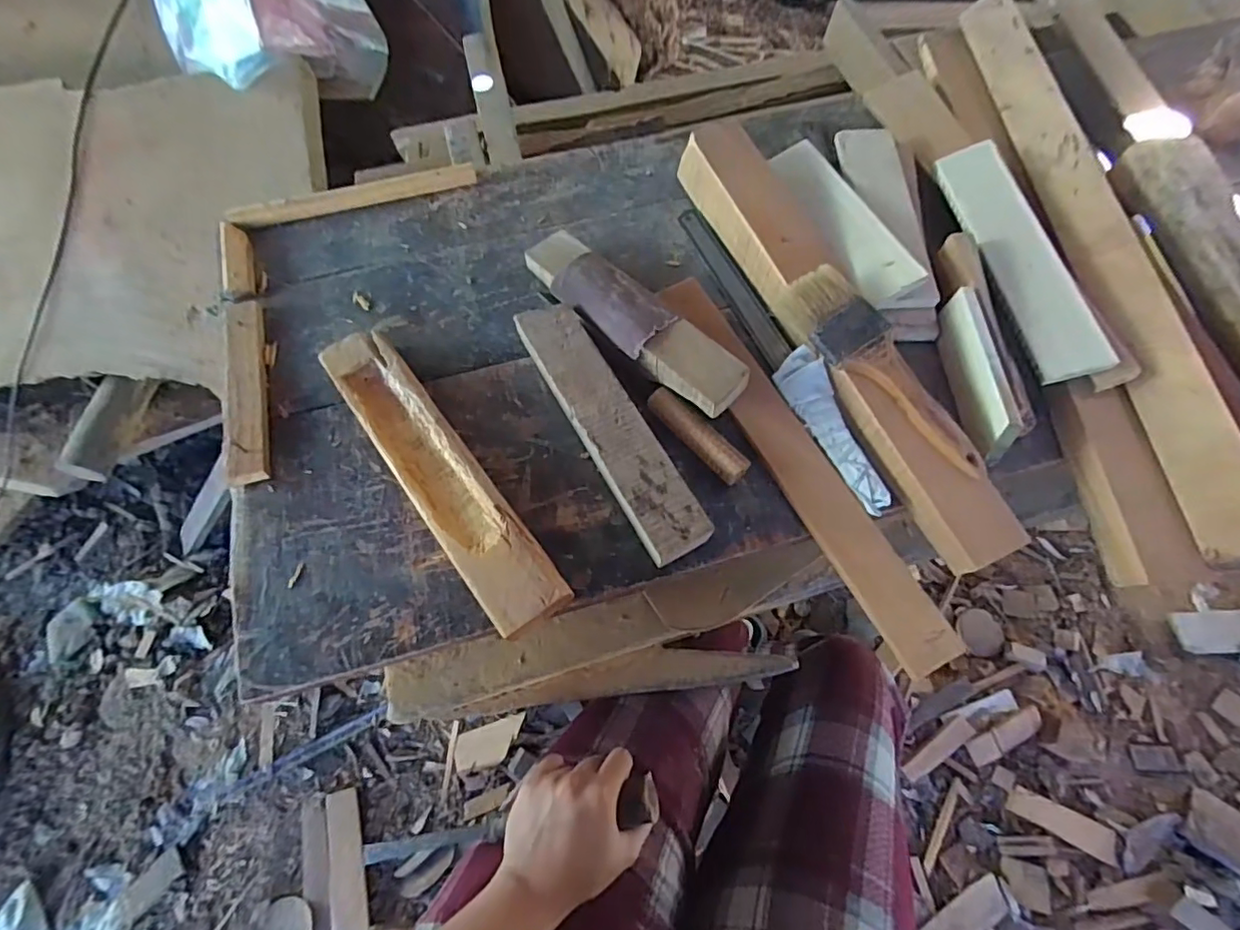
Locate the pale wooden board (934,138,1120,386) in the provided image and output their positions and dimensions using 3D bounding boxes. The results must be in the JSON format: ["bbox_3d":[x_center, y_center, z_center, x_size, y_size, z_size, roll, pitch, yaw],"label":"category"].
[{"bbox_3d":[0.315,-0.172,0.466,0.048,0.008,0.234,-16,63,16],"label":"pale wooden board"}]

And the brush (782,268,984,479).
[{"bbox_3d":[0.193,-0.070,0.420,0.054,0.011,0.183,-37,78,-14],"label":"brush"}]

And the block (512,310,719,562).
[{"bbox_3d":[-0.009,-0.028,0.428,0.045,0.031,0.210,-28,70,-12],"label":"block"}]

